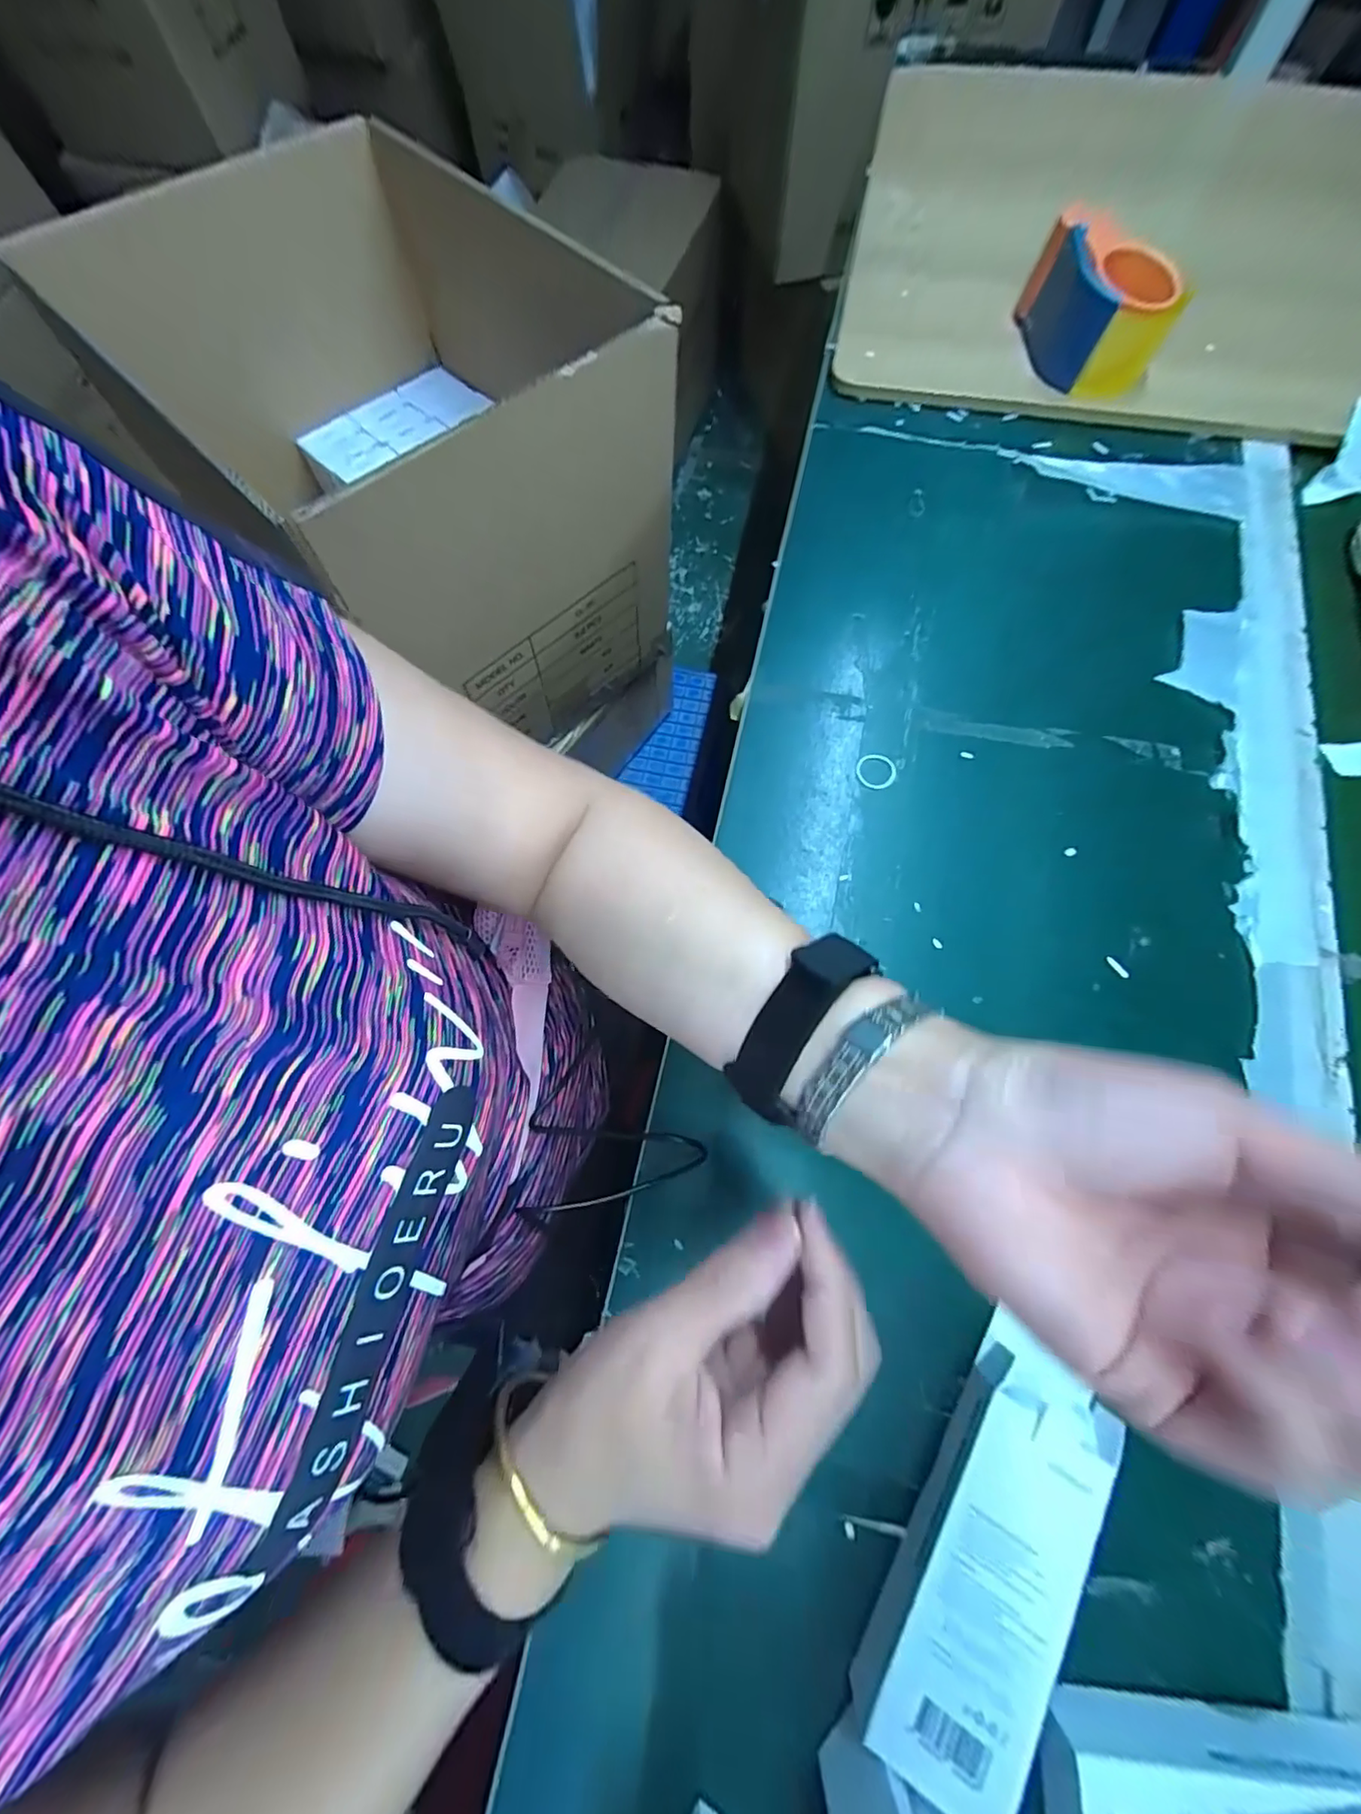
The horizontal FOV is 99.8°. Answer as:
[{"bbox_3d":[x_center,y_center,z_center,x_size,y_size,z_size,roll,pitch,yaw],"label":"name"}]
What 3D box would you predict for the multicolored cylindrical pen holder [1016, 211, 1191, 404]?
[{"bbox_3d":[0.379,-0.544,0.535,0.135,0.090,0.077,26,75,9],"label":"multicolored cylindrical pen holder"}]

